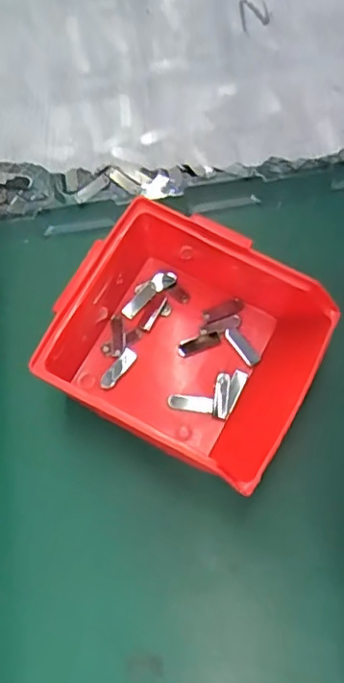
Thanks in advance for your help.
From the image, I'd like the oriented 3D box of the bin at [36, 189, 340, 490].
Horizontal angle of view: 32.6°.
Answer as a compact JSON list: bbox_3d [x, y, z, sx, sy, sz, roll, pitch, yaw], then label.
[{"bbox_3d":[0.007,0.001,0.350,0.147,0.069,0.128,30,76,12],"label":"bin"}]

